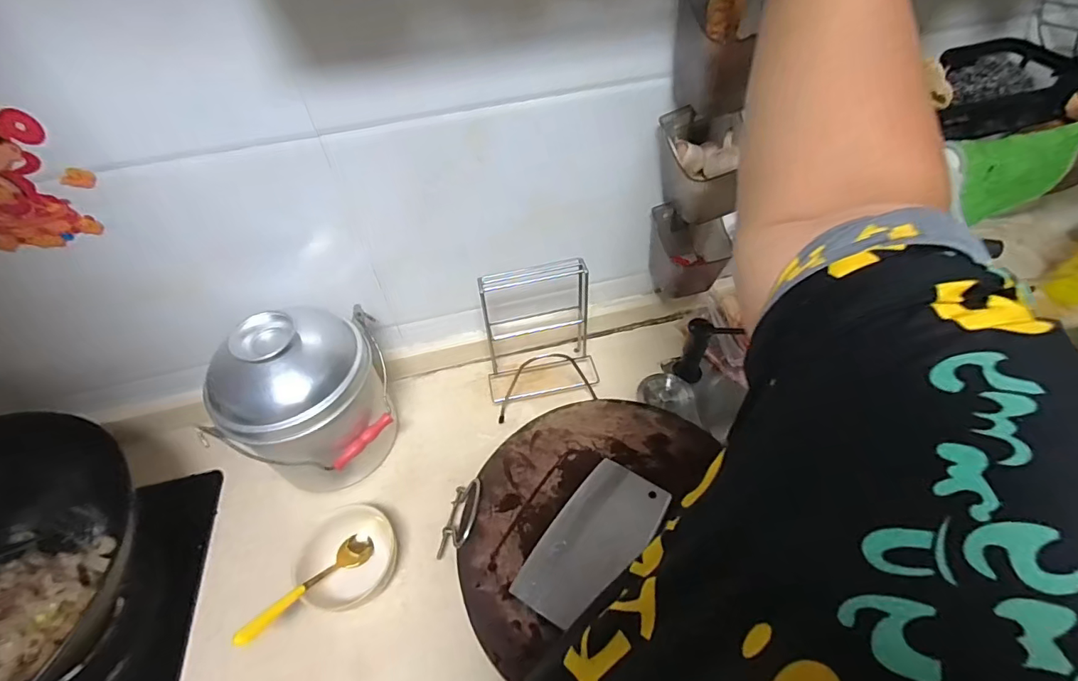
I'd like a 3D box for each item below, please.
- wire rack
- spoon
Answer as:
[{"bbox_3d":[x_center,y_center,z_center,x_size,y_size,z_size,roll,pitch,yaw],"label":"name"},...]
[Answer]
[{"bbox_3d":[0.000,0.003,0.705,0.163,0.221,0.104,-10,49,-4],"label":"wire rack"},{"bbox_3d":[-0.258,0.278,0.543,0.026,0.035,0.172,17,13,19],"label":"spoon"}]

